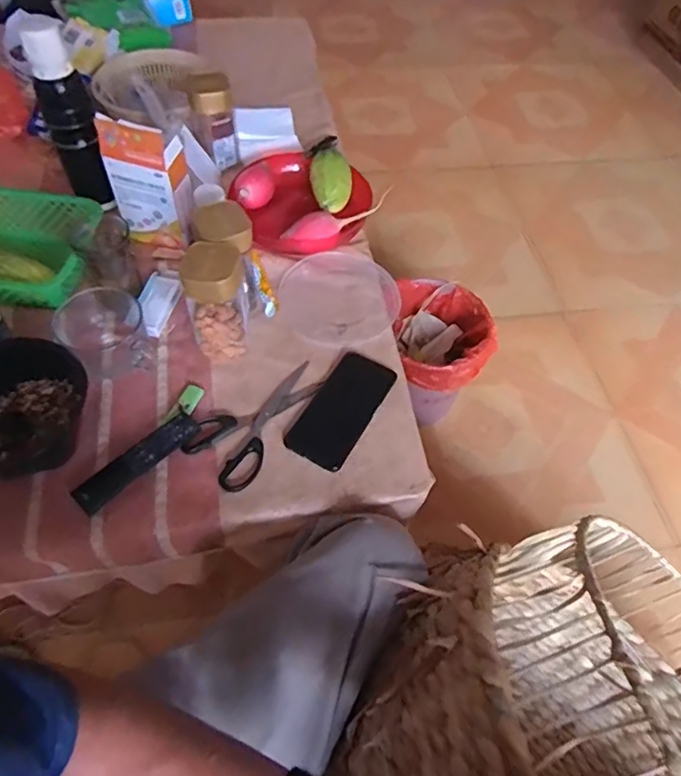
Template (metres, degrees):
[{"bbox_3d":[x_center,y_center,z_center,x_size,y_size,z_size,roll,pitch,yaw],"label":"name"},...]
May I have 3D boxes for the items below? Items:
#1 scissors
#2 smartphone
[{"bbox_3d":[-0.105,0.034,0.699,0.089,0.011,0.187,27,59,14],"label":"scissors"},{"bbox_3d":[0.003,0.023,0.708,0.077,0.004,0.162,27,59,14],"label":"smartphone"}]

